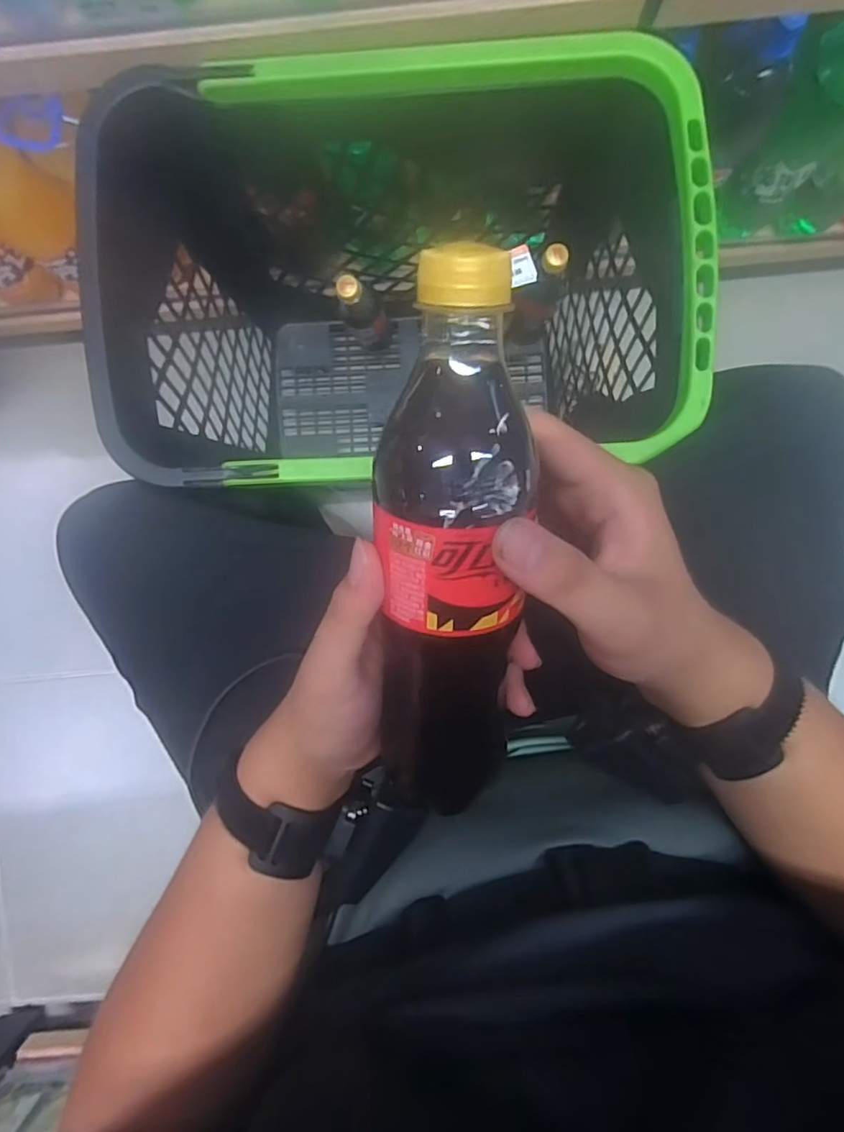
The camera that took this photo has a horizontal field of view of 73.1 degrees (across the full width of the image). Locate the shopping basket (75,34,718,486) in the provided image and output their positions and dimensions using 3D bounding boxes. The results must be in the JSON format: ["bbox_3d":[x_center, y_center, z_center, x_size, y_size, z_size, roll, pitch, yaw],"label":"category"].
[{"bbox_3d":[-0.024,-0.289,0.740,0.559,0.470,0.383,-3,92,0],"label":"shopping basket"}]

